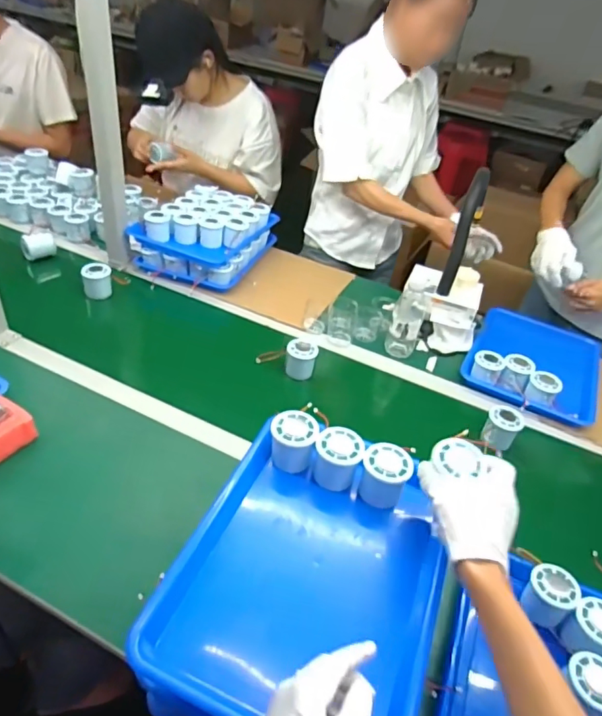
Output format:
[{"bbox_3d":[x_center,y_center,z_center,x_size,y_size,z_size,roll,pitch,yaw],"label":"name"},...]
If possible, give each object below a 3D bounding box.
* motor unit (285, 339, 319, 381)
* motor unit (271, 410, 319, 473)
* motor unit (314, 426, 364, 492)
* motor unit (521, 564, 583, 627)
[{"bbox_3d":[0.000,0.002,0.974,0.057,0.062,0.050,3,38,-5],"label":"motor unit"},{"bbox_3d":[-0.008,0.107,0.619,0.058,0.049,0.071,2,38,-7],"label":"motor unit"},{"bbox_3d":[0.044,0.124,0.611,0.054,0.057,0.052,4,38,-3],"label":"motor unit"},{"bbox_3d":[0.313,0.300,0.632,0.060,0.048,0.058,-22,46,-32],"label":"motor unit"}]

